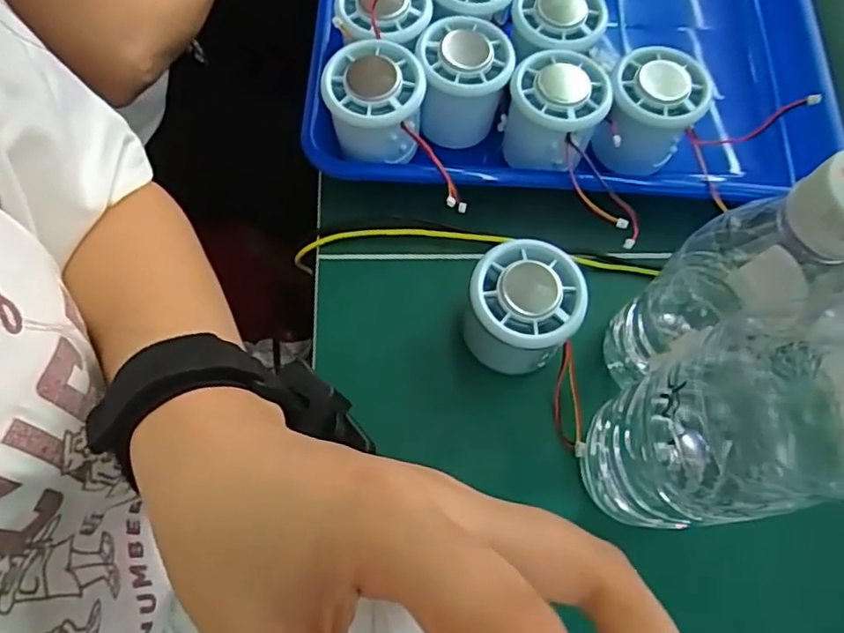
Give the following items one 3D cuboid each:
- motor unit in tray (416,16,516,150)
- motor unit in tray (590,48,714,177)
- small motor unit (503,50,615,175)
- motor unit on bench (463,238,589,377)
[{"bbox_3d":[0.024,-0.136,0.370,0.053,0.053,0.056,2,68,-4],"label":"motor unit in tray"},{"bbox_3d":[0.134,-0.120,0.368,0.055,0.056,0.053,21,68,4],"label":"motor unit in tray"},{"bbox_3d":[0.077,-0.118,0.362,0.055,0.048,0.058,12,68,0],"label":"small motor unit"},{"bbox_3d":[0.051,-0.002,0.321,0.054,0.053,0.057,2,68,-4],"label":"motor unit on bench"}]

